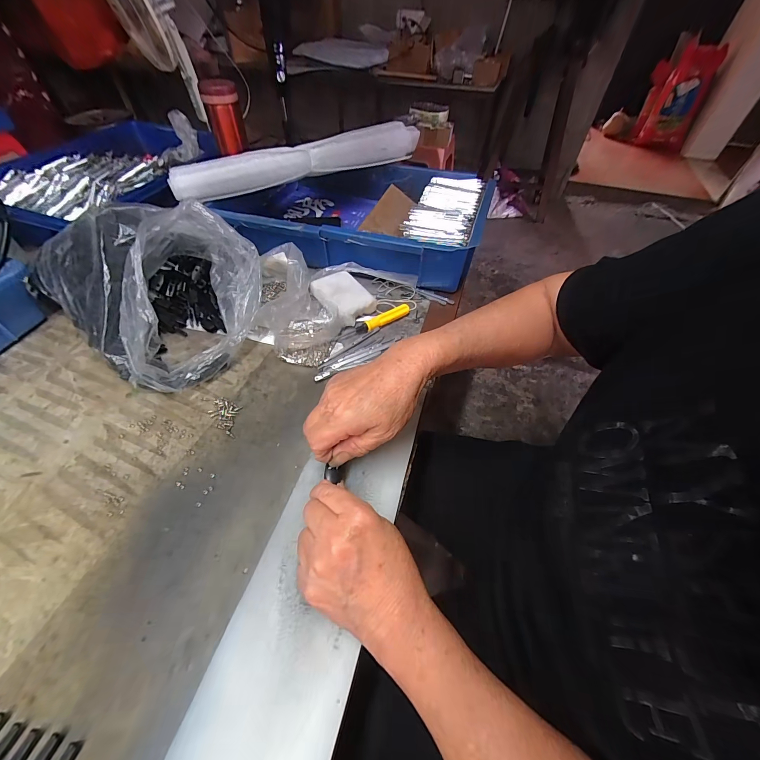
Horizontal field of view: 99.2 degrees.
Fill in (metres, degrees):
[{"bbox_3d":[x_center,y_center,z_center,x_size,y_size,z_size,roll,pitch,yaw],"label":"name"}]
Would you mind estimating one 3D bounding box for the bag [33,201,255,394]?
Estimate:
[{"bbox_3d":[-0.288,-0.125,0.400,0.269,0.124,0.195,24,54,16],"label":"bag"}]

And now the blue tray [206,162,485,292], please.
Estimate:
[{"bbox_3d":[-0.040,-0.288,0.563,0.413,0.082,0.281,11,51,7],"label":"blue tray"}]

